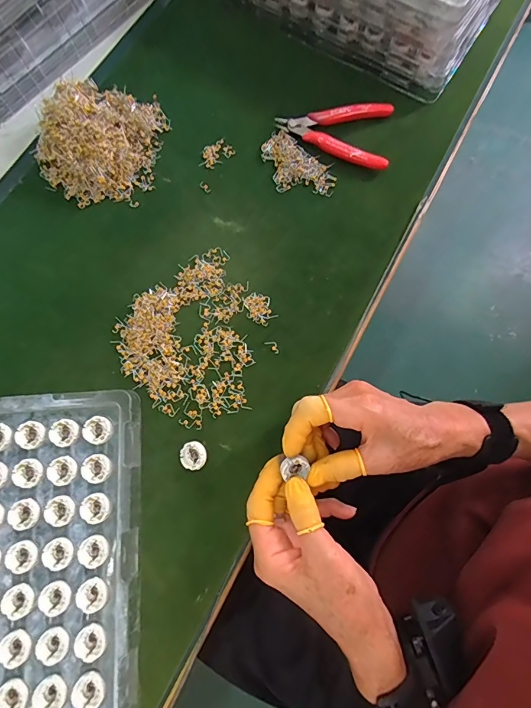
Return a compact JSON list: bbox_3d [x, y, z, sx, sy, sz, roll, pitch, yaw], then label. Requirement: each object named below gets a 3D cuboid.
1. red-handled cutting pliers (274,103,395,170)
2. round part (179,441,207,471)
[{"bbox_3d":[0.072,-0.237,0.410,0.118,0.014,0.078,8,74,3],"label":"red-handled cutting pliers"},{"bbox_3d":[-0.061,0.086,0.327,0.022,0.011,0.022,0,74,1],"label":"round part"}]

